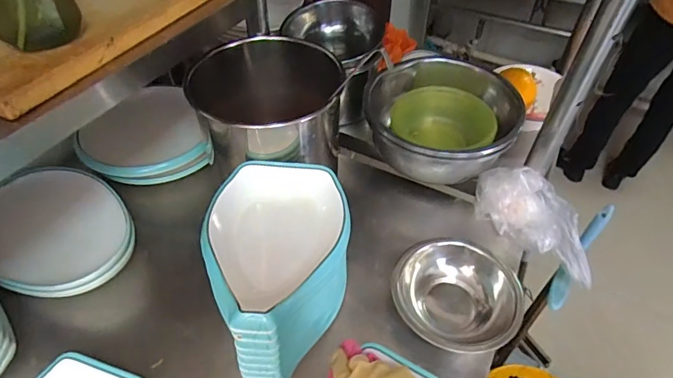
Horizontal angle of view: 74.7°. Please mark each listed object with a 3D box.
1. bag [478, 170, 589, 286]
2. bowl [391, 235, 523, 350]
[{"bbox_3d":[0.350,0.080,0.729,0.277,0.095,0.088,38,50,-10],"label":"bag"},{"bbox_3d":[0.168,0.153,0.620,0.173,0.067,0.156,-10,48,-10],"label":"bowl"}]

